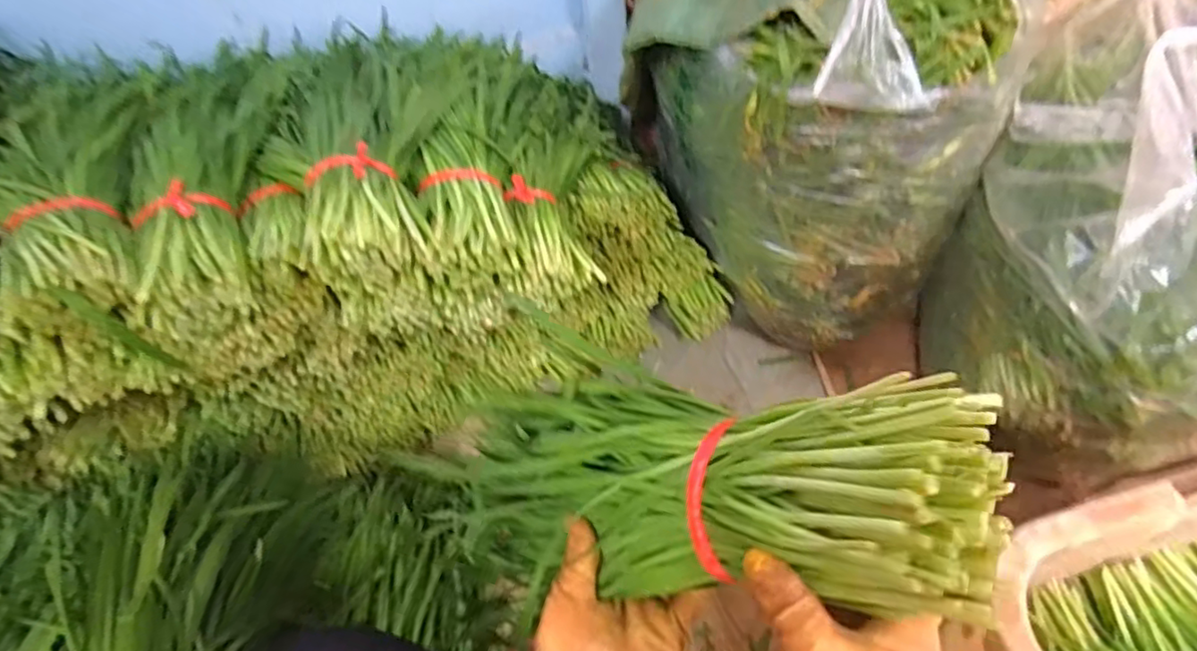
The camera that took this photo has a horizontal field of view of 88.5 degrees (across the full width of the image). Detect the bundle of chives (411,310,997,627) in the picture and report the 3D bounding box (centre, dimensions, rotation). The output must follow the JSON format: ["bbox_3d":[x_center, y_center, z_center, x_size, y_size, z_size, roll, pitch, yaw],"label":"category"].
[{"bbox_3d":[0.031,0.083,0.386,0.385,0.096,0.149,-4,44,52],"label":"bundle of chives"}]

